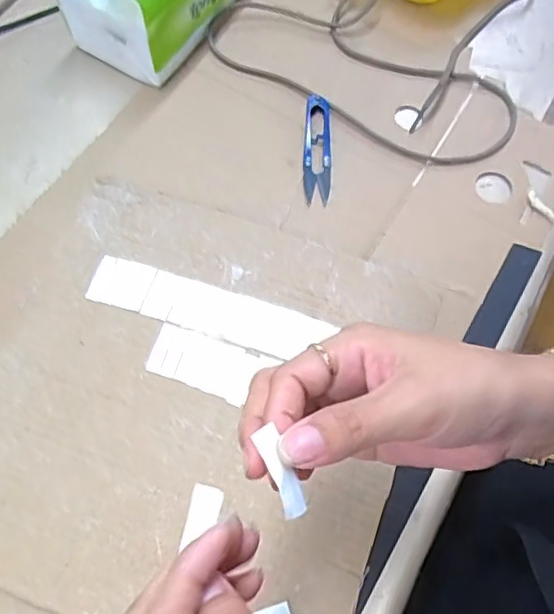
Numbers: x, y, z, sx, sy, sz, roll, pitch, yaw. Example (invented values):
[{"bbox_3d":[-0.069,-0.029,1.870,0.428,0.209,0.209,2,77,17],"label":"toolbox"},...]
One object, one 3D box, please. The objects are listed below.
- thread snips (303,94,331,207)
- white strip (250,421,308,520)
[{"bbox_3d":[0.033,-0.131,0.487,0.022,0.007,0.103,2,68,-2],"label":"thread snips"},{"bbox_3d":[0.002,0.064,0.228,0.009,0.004,0.034,-23,82,-11],"label":"white strip"}]

